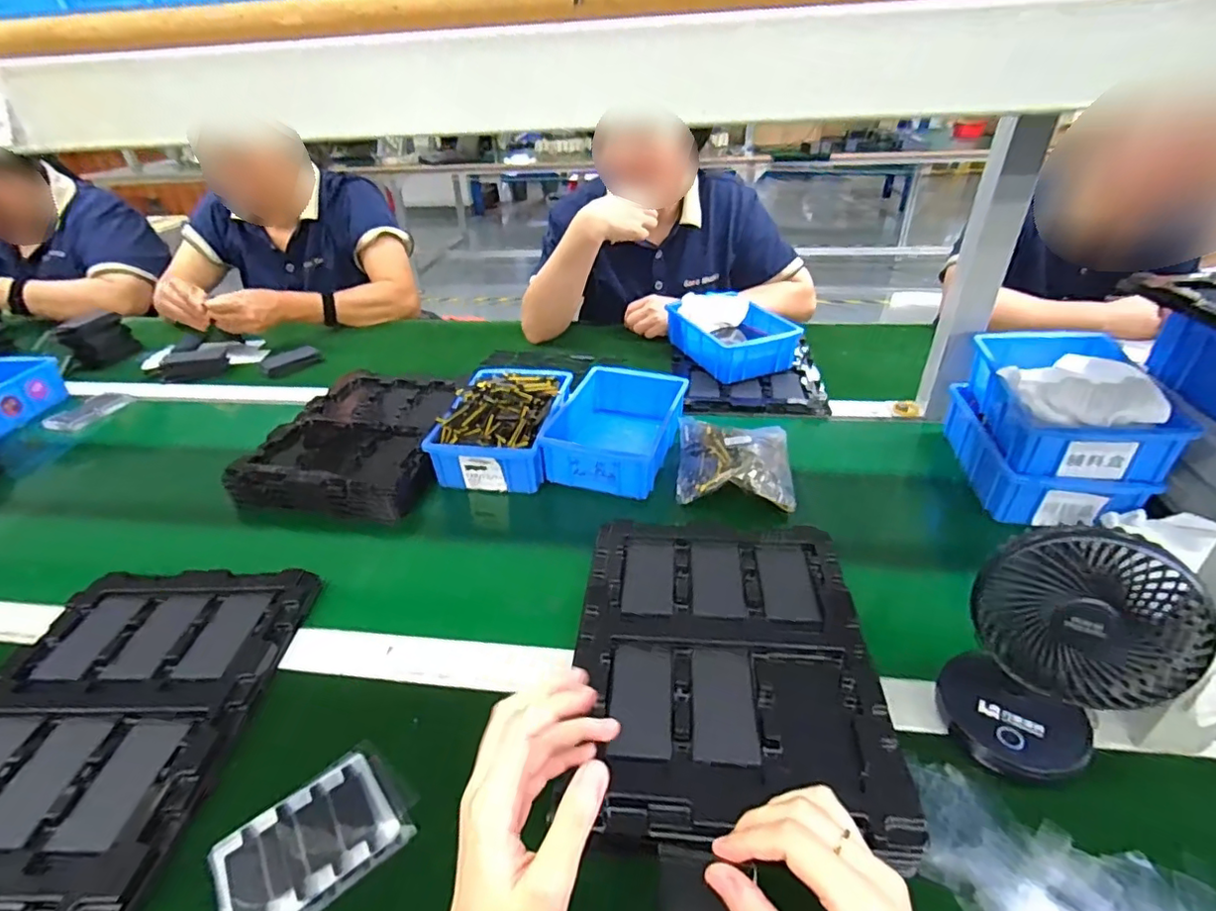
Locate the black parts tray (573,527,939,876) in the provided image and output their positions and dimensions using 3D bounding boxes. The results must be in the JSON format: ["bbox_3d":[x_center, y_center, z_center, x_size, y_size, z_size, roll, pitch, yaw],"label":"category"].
[{"bbox_3d":[0.091,0.158,0.457,0.218,0.035,0.279,1,34,4],"label":"black parts tray"}]

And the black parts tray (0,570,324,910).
[{"bbox_3d":[-0.387,0.200,0.446,0.225,0.019,0.277,-1,34,2],"label":"black parts tray"}]

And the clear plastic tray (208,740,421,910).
[{"bbox_3d":[-0.188,0.249,0.375,0.116,0.008,0.078,-29,42,-33],"label":"clear plastic tray"}]

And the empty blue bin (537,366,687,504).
[{"bbox_3d":[0.013,-0.038,0.715,0.133,0.052,0.205,9,36,16],"label":"empty blue bin"}]

